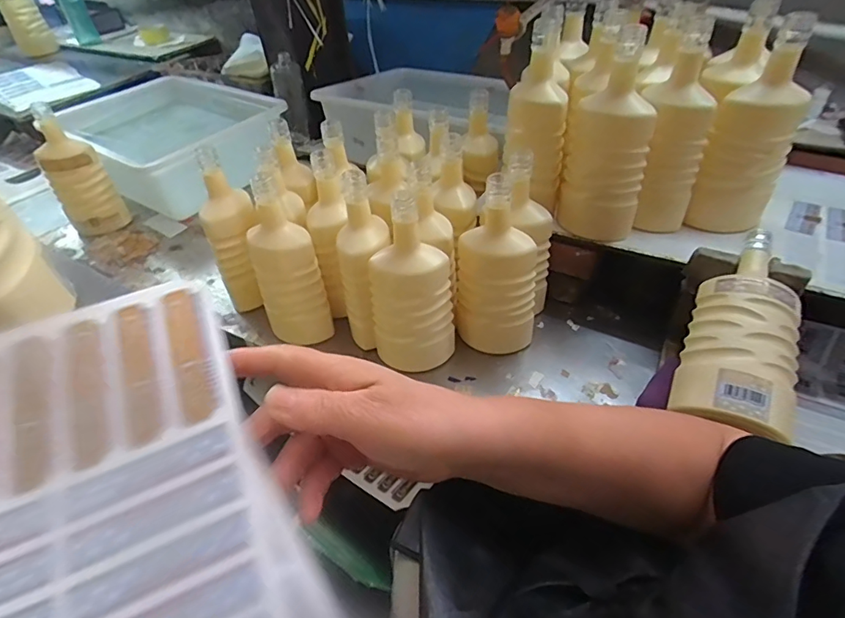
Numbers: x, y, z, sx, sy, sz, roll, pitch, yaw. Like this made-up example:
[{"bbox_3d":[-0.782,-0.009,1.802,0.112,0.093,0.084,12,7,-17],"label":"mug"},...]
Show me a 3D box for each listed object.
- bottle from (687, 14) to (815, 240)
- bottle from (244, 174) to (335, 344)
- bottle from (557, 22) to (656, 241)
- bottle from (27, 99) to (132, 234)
[{"bbox_3d":[0.413,-0.212,0.595,0.089,0.250,0.100,24,52,26],"label":"bottle"},{"bbox_3d":[-0.184,-0.049,0.651,0.094,0.234,0.077,-17,46,-12],"label":"bottle"},{"bbox_3d":[0.238,-0.215,0.606,0.096,0.242,0.092,8,46,13],"label":"bottle"},{"bbox_3d":[-0.686,-0.265,0.940,0.100,0.227,0.076,-33,51,-25],"label":"bottle"}]

